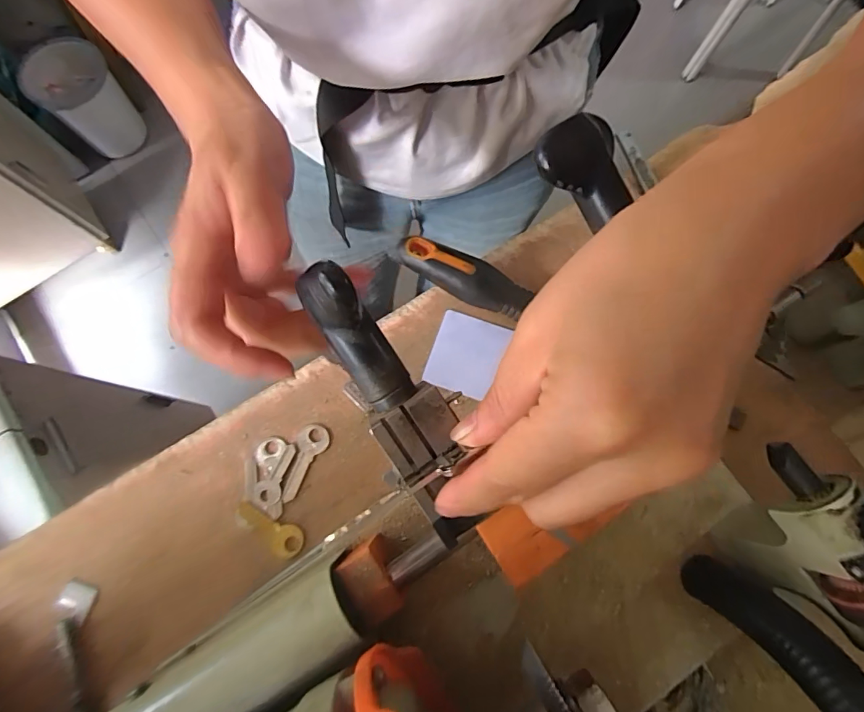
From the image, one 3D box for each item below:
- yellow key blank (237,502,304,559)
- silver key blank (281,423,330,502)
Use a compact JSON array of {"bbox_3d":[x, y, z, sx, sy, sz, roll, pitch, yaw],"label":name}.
[{"bbox_3d":[-0.101,0.106,0.287,0.046,0.004,0.019,42,80,9],"label":"yellow key blank"},{"bbox_3d":[-0.082,0.069,0.297,0.019,0.004,0.050,16,77,3],"label":"silver key blank"}]

